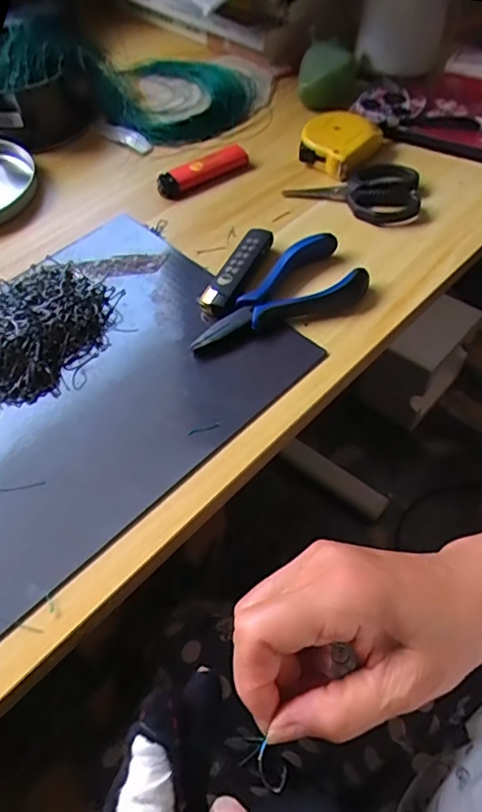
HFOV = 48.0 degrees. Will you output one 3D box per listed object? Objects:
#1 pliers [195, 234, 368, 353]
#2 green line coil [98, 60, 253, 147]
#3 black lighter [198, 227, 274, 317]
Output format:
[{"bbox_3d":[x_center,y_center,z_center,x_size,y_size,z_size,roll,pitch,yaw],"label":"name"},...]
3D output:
[{"bbox_3d":[0.021,-0.069,0.344,0.120,0.014,0.056,-27,58,-15],"label":"pliers"},{"bbox_3d":[-0.069,-0.284,0.492,0.147,0.019,0.124,21,59,16],"label":"green line coil"},{"bbox_3d":[-0.001,-0.089,0.358,0.021,0.015,0.076,20,58,15],"label":"black lighter"}]

